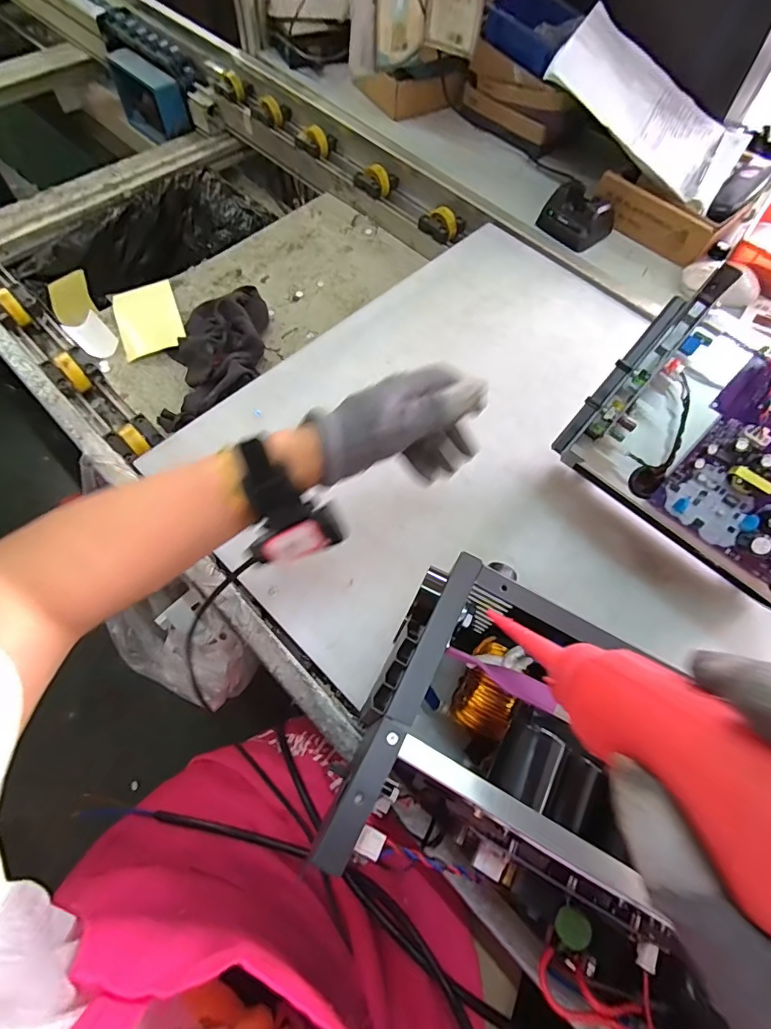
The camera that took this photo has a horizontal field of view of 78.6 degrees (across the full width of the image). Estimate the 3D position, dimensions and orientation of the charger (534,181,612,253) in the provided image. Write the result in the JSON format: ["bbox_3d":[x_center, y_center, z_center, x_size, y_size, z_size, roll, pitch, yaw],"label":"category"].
[{"bbox_3d":[0.269,-0.419,0.659,0.090,0.048,0.068,40,69,15],"label":"charger"}]

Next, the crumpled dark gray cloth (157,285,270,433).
[{"bbox_3d":[-0.225,-0.216,0.617,0.122,0.075,0.247,-2,64,-4],"label":"crumpled dark gray cloth"}]

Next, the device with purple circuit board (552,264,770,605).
[{"bbox_3d":[0.274,-0.036,0.341,0.255,0.091,0.152,40,108,21],"label":"device with purple circuit board"}]

